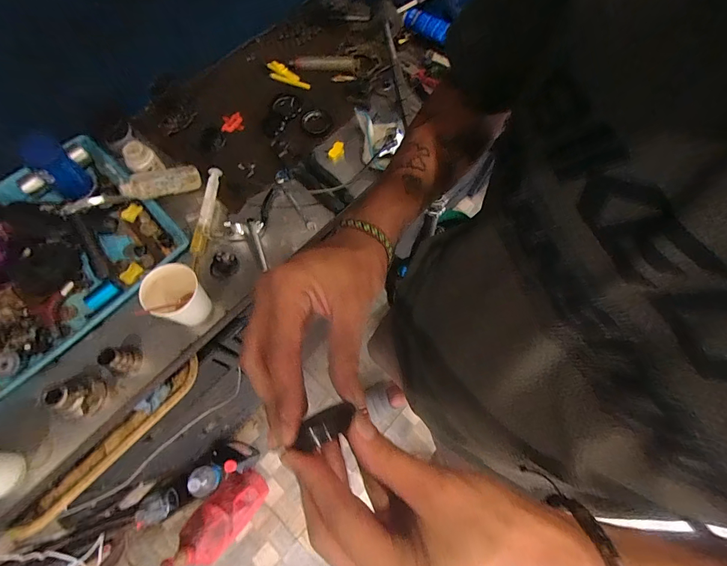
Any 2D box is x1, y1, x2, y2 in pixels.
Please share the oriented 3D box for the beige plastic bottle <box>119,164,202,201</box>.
[{"bbox_3d":[-0.317,-0.158,0.560,0.112,0.029,0.033,-27,70,-35],"label":"beige plastic bottle"}]

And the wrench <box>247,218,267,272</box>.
[{"bbox_3d":[-0.167,-0.061,0.563,0.014,0.013,0.099,-16,83,-10],"label":"wrench"}]

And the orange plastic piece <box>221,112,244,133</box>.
[{"bbox_3d":[-0.241,-0.293,0.649,0.039,0.008,0.040,-14,71,-8],"label":"orange plastic piece"}]

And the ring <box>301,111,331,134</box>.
[{"bbox_3d":[-0.087,-0.296,0.650,0.055,0.005,0.051,1,69,-3],"label":"ring"}]

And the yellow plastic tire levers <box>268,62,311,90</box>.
[{"bbox_3d":[-0.147,-0.404,0.699,0.090,0.019,0.024,27,68,-5],"label":"yellow plastic tire levers"}]

